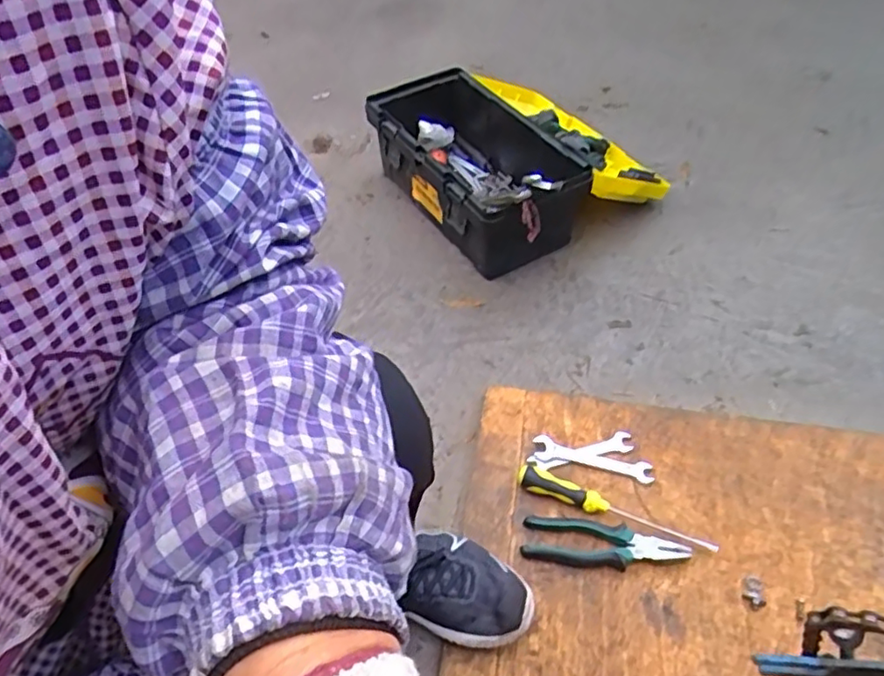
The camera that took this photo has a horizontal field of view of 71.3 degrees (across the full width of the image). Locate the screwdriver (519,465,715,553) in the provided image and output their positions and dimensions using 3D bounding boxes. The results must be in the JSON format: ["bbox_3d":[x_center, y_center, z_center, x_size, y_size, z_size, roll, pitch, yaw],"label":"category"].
[{"bbox_3d":[0.215,0.219,0.777,0.248,0.025,0.038,21,54,18],"label":"screwdriver"}]

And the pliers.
[{"bbox_3d":[0.199,0.252,0.755,0.194,0.014,0.056,5,51,6],"label":"pliers"}]

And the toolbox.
[{"bbox_3d":[0.121,-0.347,1.192,0.431,0.206,0.476,-36,51,-22],"label":"toolbox"}]

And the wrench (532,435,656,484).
[{"bbox_3d":[0.204,0.164,0.837,0.158,0.010,0.038,9,51,10],"label":"wrench"}]

